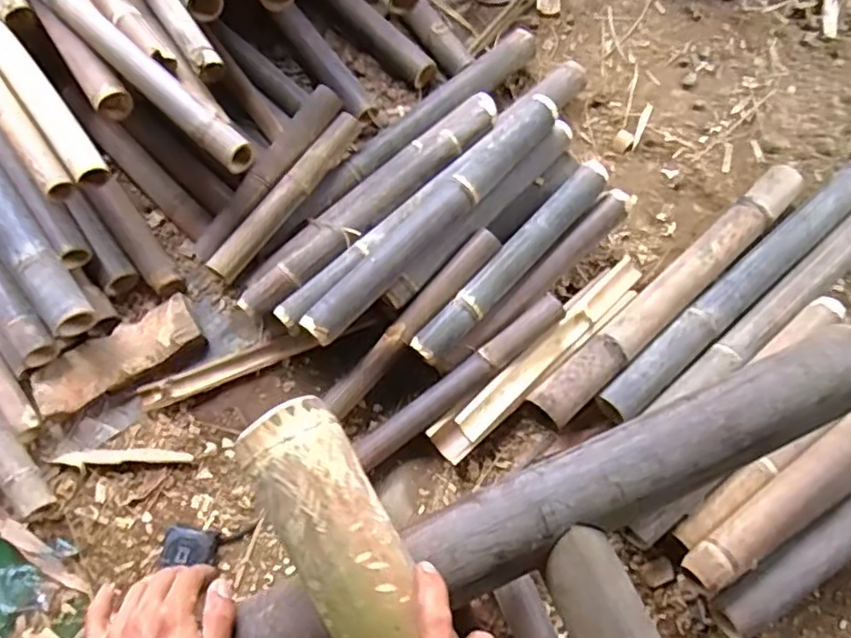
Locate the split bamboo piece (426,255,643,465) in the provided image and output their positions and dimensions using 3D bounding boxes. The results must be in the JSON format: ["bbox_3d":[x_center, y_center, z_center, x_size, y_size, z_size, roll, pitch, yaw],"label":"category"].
[{"bbox_3d":[0.218,0.060,1.143,0.519,0.062,0.076,-41,76,-11],"label":"split bamboo piece"}]

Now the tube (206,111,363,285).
[{"bbox_3d":[-0.249,-0.228,1.150,0.057,0.040,0.387,33,74,10],"label":"tube"}]

